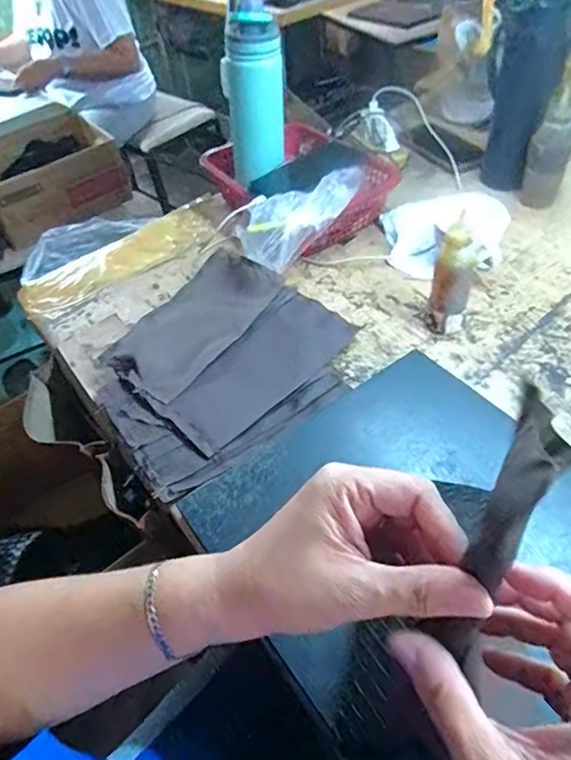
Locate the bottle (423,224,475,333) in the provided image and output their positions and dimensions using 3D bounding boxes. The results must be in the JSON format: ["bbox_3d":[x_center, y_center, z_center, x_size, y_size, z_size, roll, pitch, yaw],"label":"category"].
[{"bbox_3d":[0.180,-0.105,0.589,0.040,0.123,0.033,14,50,18],"label":"bottle"}]

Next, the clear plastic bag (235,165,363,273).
[{"bbox_3d":[0.023,-0.201,0.679,0.169,0.076,0.051,-24,50,-13],"label":"clear plastic bag"}]

